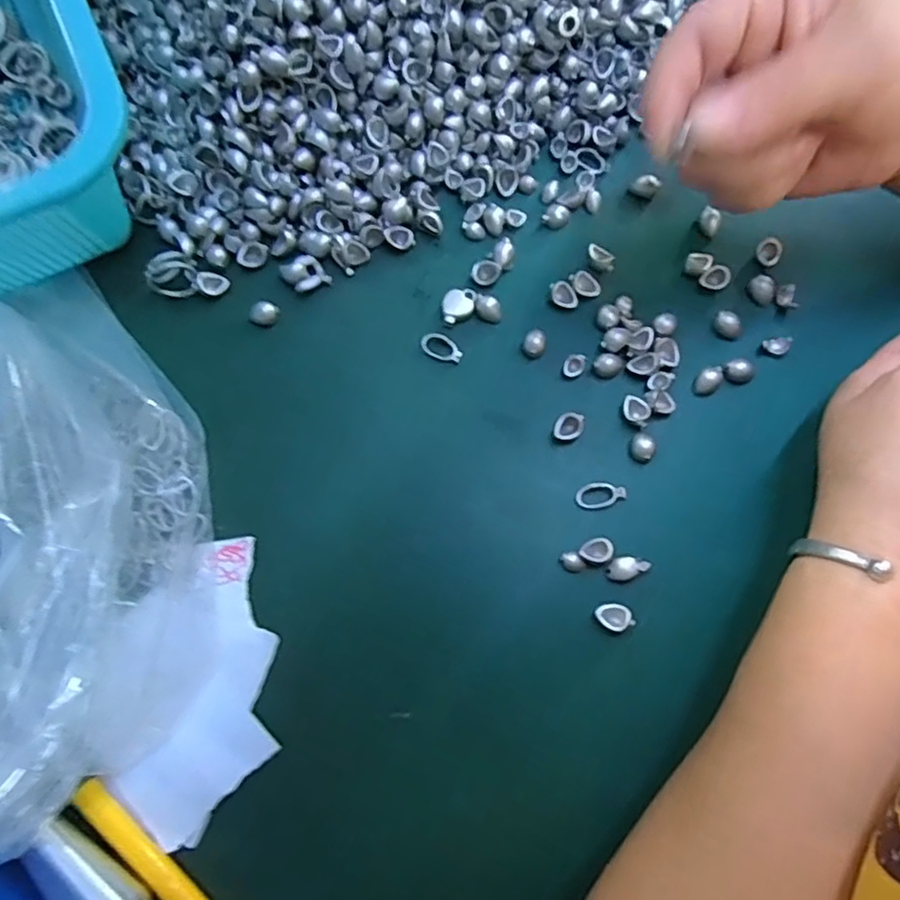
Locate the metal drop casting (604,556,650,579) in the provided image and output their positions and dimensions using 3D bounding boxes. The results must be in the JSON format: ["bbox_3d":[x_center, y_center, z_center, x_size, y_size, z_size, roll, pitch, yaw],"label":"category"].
[{"bbox_3d":[0.069,0.046,0.243,0.017,0.004,0.008,-15,76,9],"label":"metal drop casting"}]

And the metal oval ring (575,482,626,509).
[{"bbox_3d":[0.061,0.018,0.252,0.020,0.004,0.010,-2,76,-2],"label":"metal oval ring"}]

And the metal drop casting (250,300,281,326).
[{"bbox_3d":[-0.080,-0.059,0.269,0.013,0.004,0.011,3,75,-1],"label":"metal drop casting"}]

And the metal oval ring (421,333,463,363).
[{"bbox_3d":[-0.003,-0.045,0.267,0.018,0.004,0.010,20,76,3],"label":"metal oval ring"}]

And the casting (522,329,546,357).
[{"bbox_3d":[0.036,-0.046,0.267,0.009,0.005,0.012,21,76,4],"label":"casting"}]

